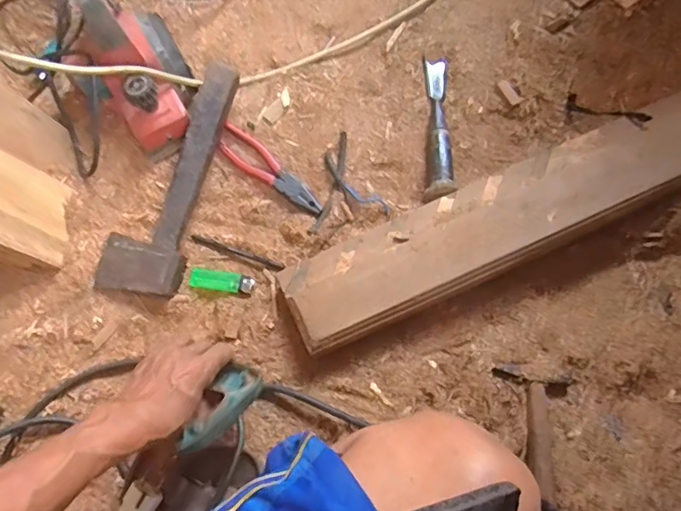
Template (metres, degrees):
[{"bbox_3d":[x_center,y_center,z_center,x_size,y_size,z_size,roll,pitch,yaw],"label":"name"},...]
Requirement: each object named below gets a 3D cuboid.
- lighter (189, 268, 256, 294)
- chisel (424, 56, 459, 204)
[{"bbox_3d":[-0.153,0.034,0.695,0.082,0.009,0.028,8,71,5],"label":"lighter"},{"bbox_3d":[0.134,-0.181,0.739,0.036,0.036,0.237,1,71,3],"label":"chisel"}]

